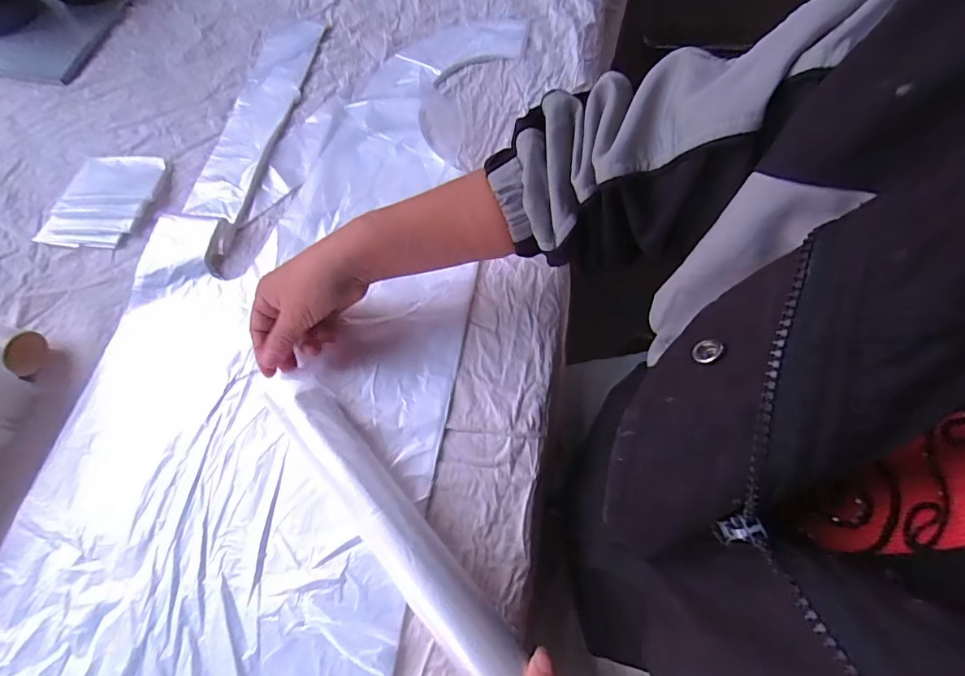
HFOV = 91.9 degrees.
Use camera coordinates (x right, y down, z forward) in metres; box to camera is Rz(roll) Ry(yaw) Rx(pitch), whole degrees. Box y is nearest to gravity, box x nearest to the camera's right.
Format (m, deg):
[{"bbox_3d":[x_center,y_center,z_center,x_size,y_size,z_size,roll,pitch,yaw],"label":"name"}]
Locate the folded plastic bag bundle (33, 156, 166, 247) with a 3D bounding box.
[{"bbox_3d":[-0.379,-0.141,0.473,0.085,0.017,0.115,11,67,6],"label":"folded plastic bag bundle"}]

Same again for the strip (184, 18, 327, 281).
[{"bbox_3d":[-0.252,-0.228,0.506,0.072,0.012,0.352,6,67,4],"label":"strip"}]

